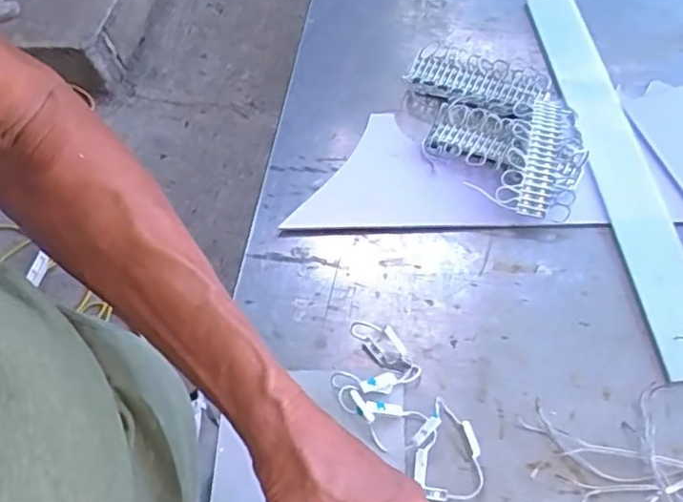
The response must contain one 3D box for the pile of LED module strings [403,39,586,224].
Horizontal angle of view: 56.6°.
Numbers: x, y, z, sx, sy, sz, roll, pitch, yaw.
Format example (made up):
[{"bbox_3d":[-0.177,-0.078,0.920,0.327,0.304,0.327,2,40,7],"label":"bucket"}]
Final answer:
[{"bbox_3d":[0.137,-0.121,0.604,0.196,0.027,0.162,23,62,18],"label":"pile of LED module strings"}]

